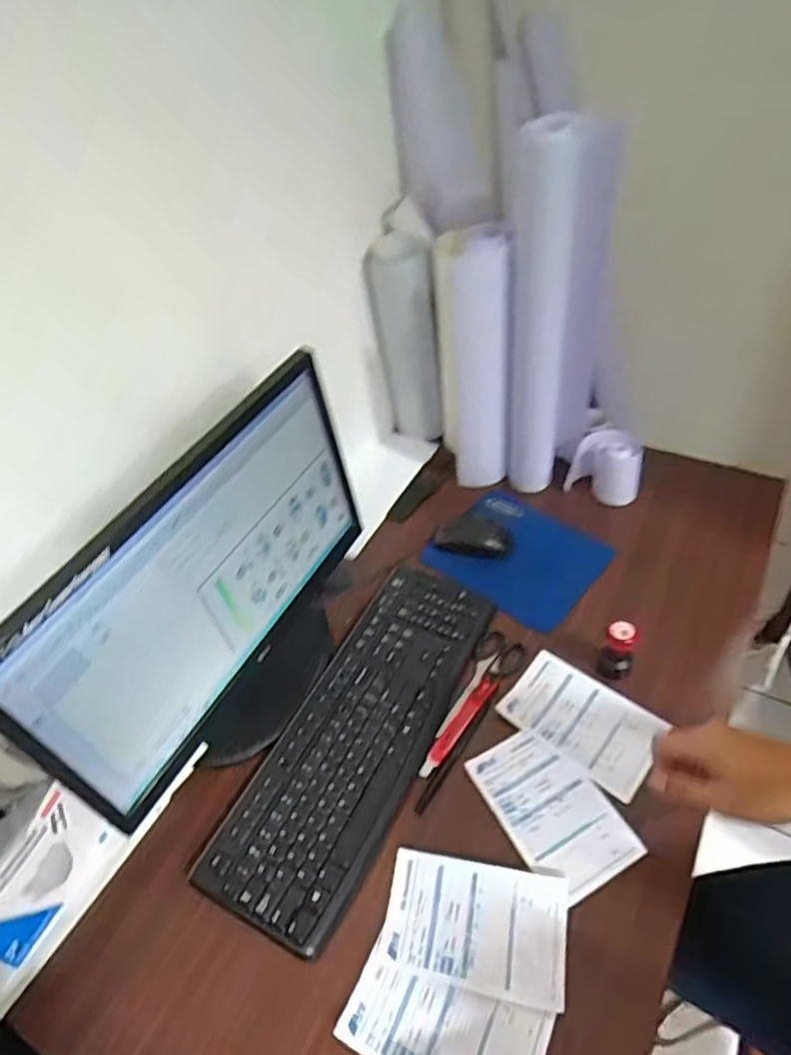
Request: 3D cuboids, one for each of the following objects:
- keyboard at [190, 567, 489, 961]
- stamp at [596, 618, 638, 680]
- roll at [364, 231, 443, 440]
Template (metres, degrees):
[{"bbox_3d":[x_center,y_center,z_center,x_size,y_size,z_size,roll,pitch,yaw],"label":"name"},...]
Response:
[{"bbox_3d":[-0.037,0.222,0.739,0.153,0.016,0.435,20,52,21],"label":"keyboard"},{"bbox_3d":[0.252,0.139,0.736,0.035,0.084,0.027,24,54,23],"label":"stamp"},{"bbox_3d":[0.015,-0.266,0.981,0.102,0.309,0.097,-4,48,1],"label":"roll"}]

